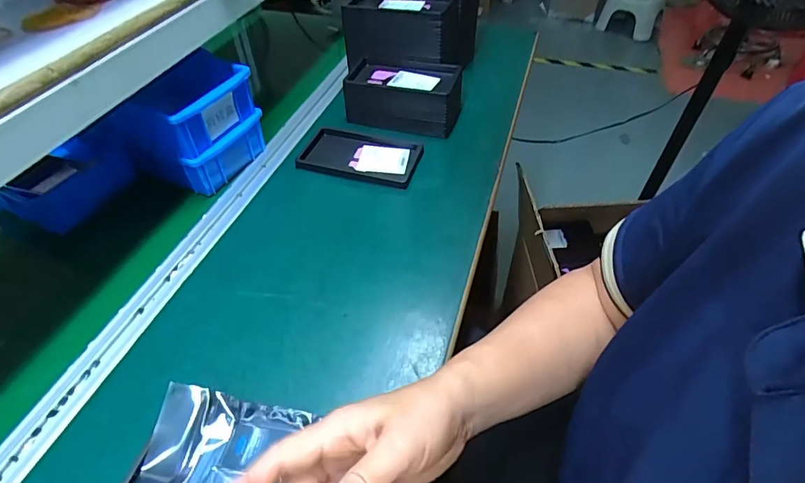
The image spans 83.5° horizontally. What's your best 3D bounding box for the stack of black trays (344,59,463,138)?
[{"bbox_3d":[0.000,-0.222,0.689,0.175,0.065,0.099,10,48,9],"label":"stack of black trays"}]

